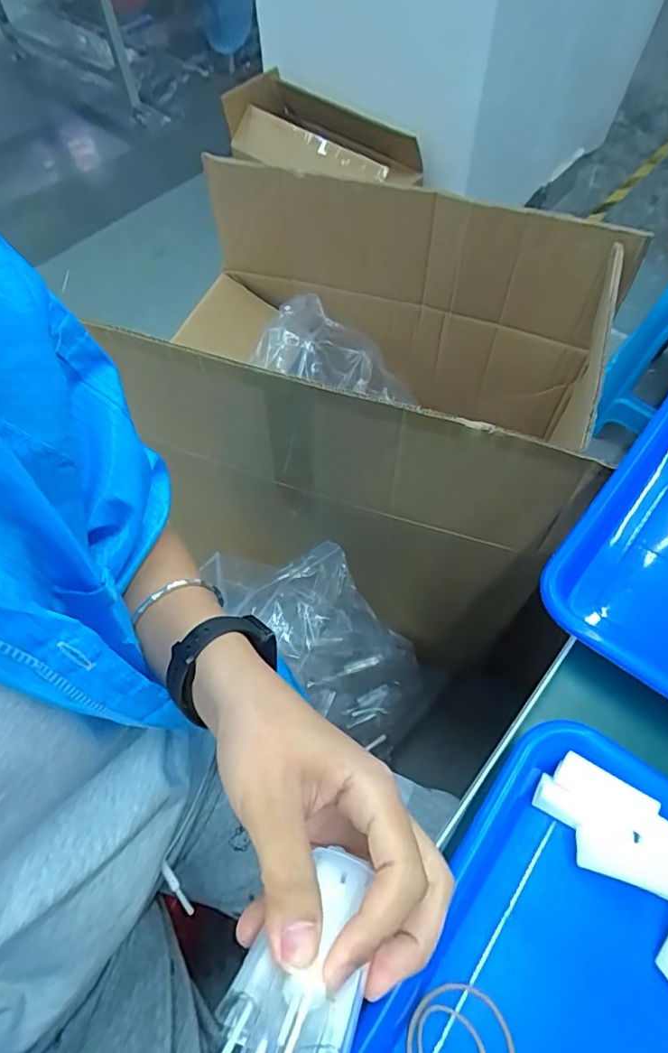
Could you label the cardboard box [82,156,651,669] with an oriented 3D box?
[{"bbox_3d":[0.023,-0.212,0.739,0.596,0.305,0.387,17,62,12],"label":"cardboard box"}]

